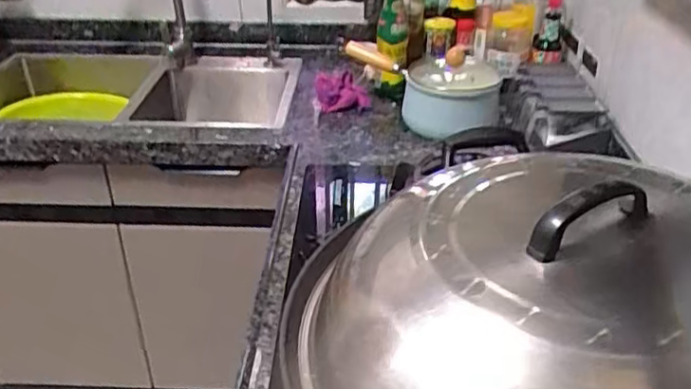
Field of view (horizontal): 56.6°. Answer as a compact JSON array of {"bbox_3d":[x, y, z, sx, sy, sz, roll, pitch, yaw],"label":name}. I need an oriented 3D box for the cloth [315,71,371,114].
[{"bbox_3d":[-0.009,-0.234,1.450,0.113,0.089,0.123,-10,33,-15],"label":"cloth"}]

